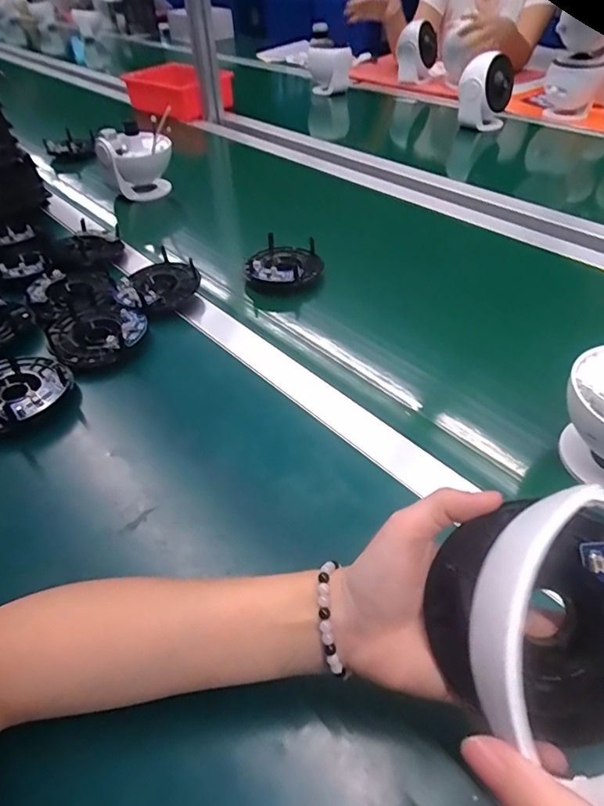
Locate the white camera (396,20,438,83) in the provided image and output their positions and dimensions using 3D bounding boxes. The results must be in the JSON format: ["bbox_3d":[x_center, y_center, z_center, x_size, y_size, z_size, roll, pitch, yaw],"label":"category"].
[{"bbox_3d":[0.295,-0.914,1.285,0.119,0.115,0.105,14,45,7],"label":"white camera"}]

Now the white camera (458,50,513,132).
[{"bbox_3d":[0.382,-0.650,1.034,0.104,0.127,0.090,18,45,11],"label":"white camera"}]

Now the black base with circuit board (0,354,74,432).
[{"bbox_3d":[-0.277,-0.014,0.476,0.098,0.027,0.103,4,44,-3],"label":"black base with circuit board"}]

